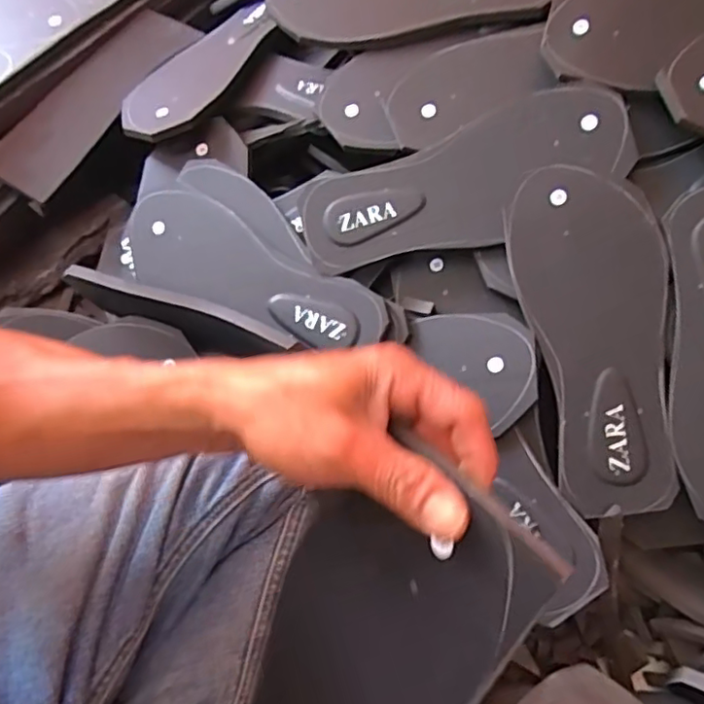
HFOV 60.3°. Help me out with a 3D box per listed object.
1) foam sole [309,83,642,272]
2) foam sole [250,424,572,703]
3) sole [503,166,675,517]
[{"bbox_3d":[0.082,-0.127,0.463,0.249,0.010,0.088,-19,83,12],"label":"foam sole"},{"bbox_3d":[-0.010,0.154,0.278,0.016,0.245,0.102,3,30,-49],"label":"foam sole"},{"bbox_3d":[0.180,-0.013,0.432,0.098,0.008,0.242,-14,84,14],"label":"sole"}]

